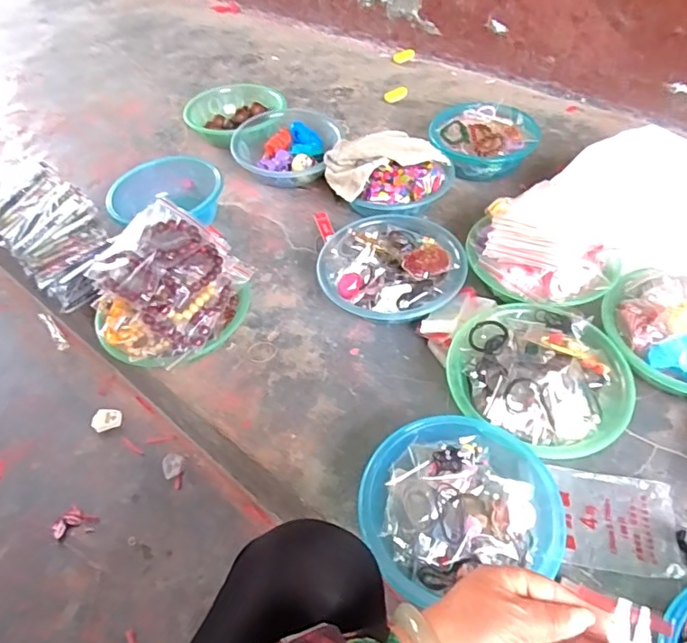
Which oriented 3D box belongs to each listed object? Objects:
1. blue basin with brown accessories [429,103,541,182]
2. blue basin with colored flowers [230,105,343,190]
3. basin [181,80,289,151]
[{"bbox_3d":[0.301,-0.395,1.131,0.223,0.082,0.200,10,51,11],"label":"blue basin with brown accessories"},{"bbox_3d":[-0.123,-0.376,1.144,0.205,0.089,0.187,-2,50,2],"label":"blue basin with colored flowers"},{"bbox_3d":[-0.254,-0.483,1.251,0.218,0.085,0.204,-2,49,2],"label":"basin"}]

